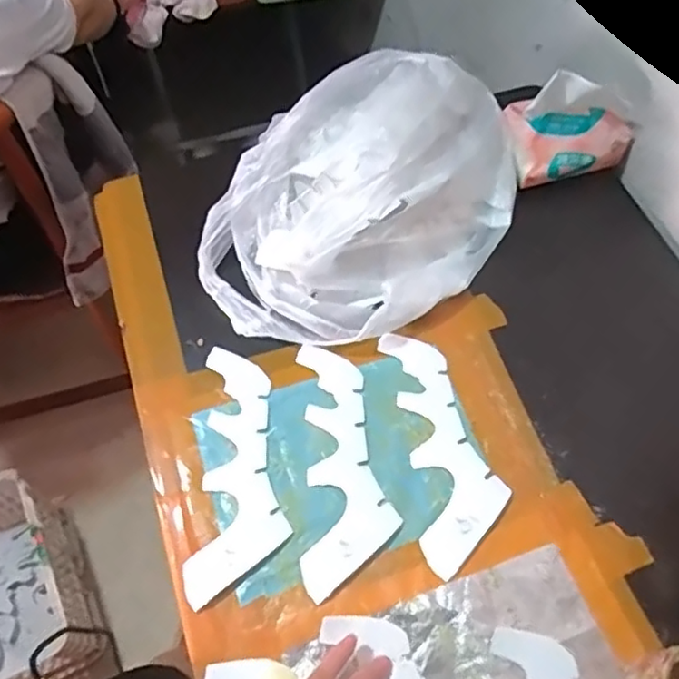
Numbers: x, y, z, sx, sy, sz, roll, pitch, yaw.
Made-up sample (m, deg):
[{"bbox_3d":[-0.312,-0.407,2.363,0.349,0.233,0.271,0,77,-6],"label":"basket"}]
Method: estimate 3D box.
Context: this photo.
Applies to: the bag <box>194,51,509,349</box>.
[{"bbox_3d":[0.039,-0.143,0.626,0.359,0.125,0.219,-40,69,-21],"label":"bag"}]

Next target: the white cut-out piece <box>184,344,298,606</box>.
[{"bbox_3d":[-0.083,0.111,0.547,0.076,0.004,0.218,2,62,-3],"label":"white cut-out piece"}]

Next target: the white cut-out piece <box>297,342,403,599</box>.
[{"bbox_3d":[0.006,0.108,0.551,0.076,0.004,0.213,-2,63,-3],"label":"white cut-out piece"}]

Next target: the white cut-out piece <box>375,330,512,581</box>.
[{"bbox_3d":[0.095,0.091,0.564,0.078,0.004,0.216,-8,63,-6],"label":"white cut-out piece"}]

